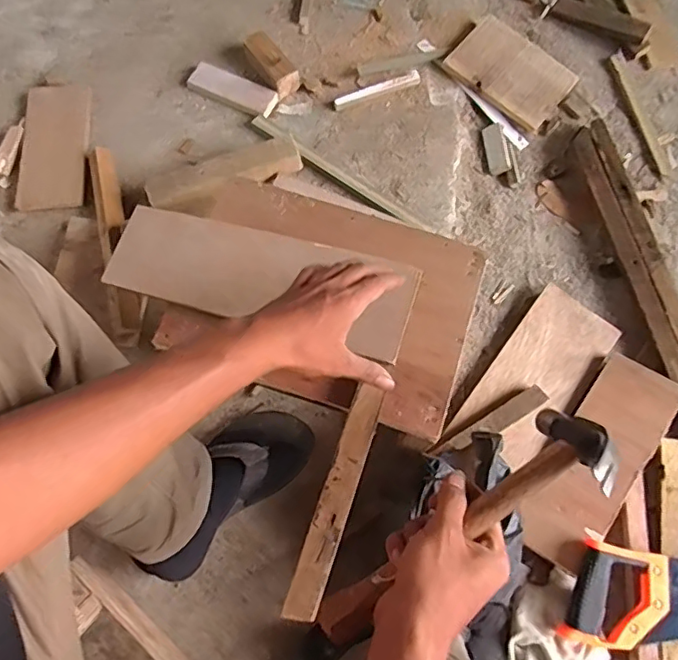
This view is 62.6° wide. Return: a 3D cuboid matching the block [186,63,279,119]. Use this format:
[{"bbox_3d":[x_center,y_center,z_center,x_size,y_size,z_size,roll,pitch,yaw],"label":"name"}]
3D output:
[{"bbox_3d":[-0.183,-0.412,0.959,0.157,0.021,0.051,27,74,8],"label":"block"}]

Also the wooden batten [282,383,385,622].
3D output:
[{"bbox_3d":[-0.002,0.162,0.536,0.031,0.011,0.218,18,72,5],"label":"wooden batten"}]

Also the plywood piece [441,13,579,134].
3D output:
[{"bbox_3d":[0.301,-0.454,0.979,0.199,0.024,0.143,38,76,11],"label":"plywood piece"}]

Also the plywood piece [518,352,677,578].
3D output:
[{"bbox_3d":[0.351,0.174,0.753,0.104,0.023,0.296,31,78,25],"label":"plywood piece"}]

